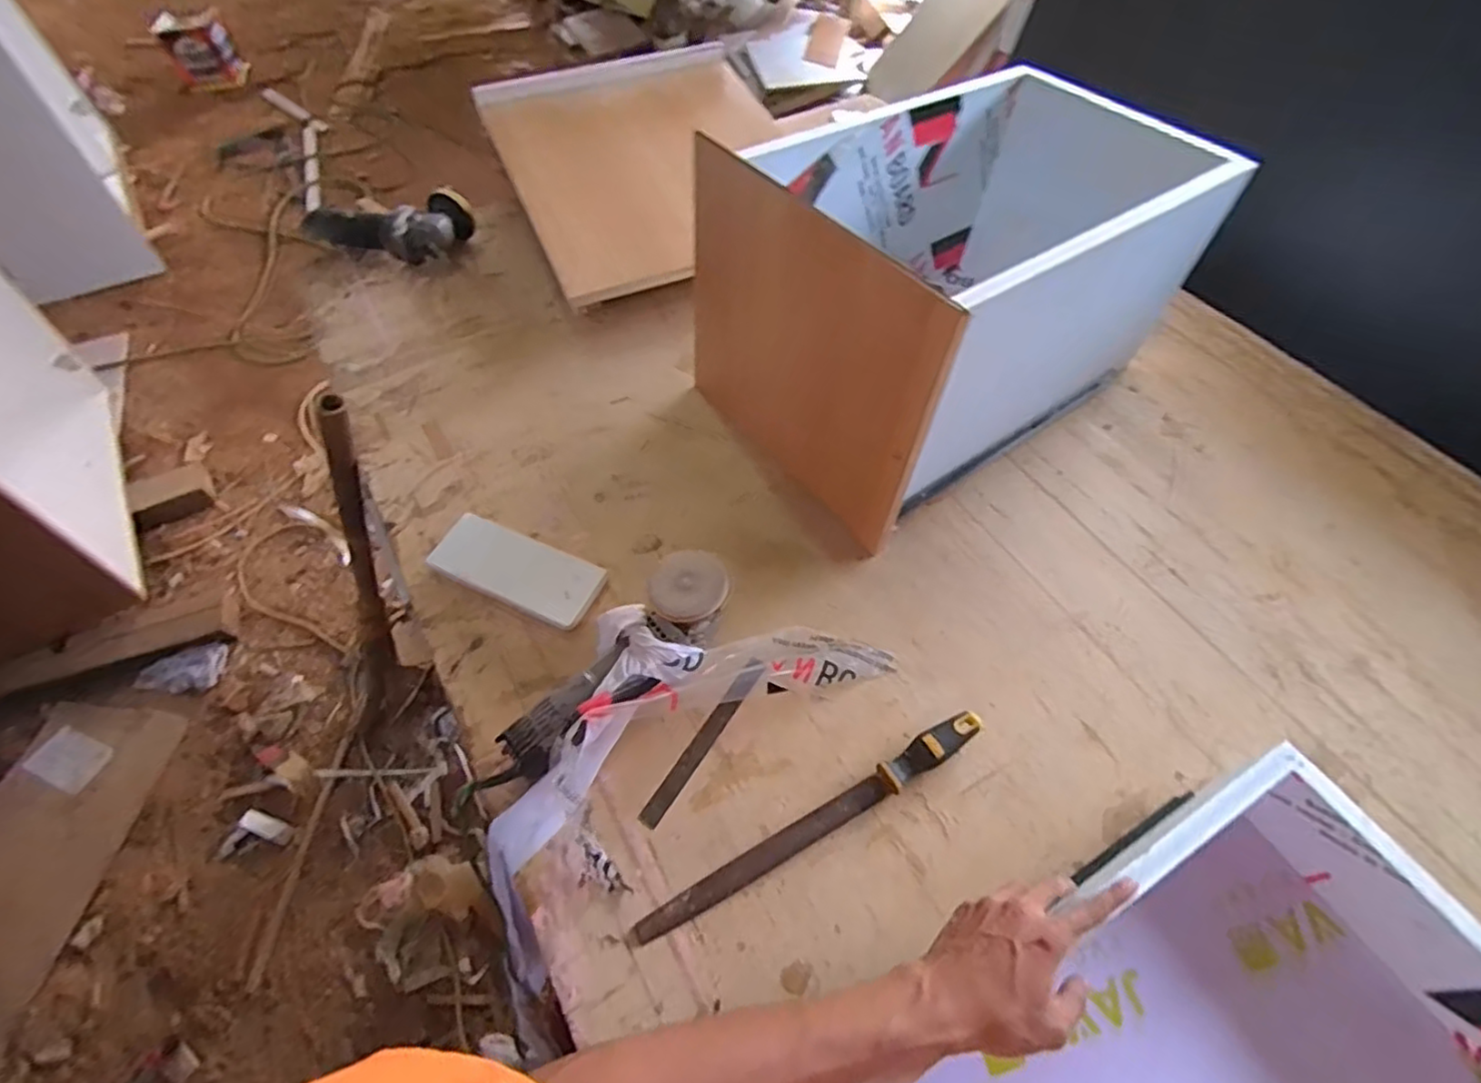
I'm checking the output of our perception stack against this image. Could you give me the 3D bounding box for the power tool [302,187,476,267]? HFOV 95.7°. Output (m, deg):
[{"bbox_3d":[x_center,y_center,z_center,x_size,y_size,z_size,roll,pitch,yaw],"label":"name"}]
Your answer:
[{"bbox_3d":[-0.581,-0.514,1.086,0.263,0.071,0.094,10,54,18],"label":"power tool"}]

